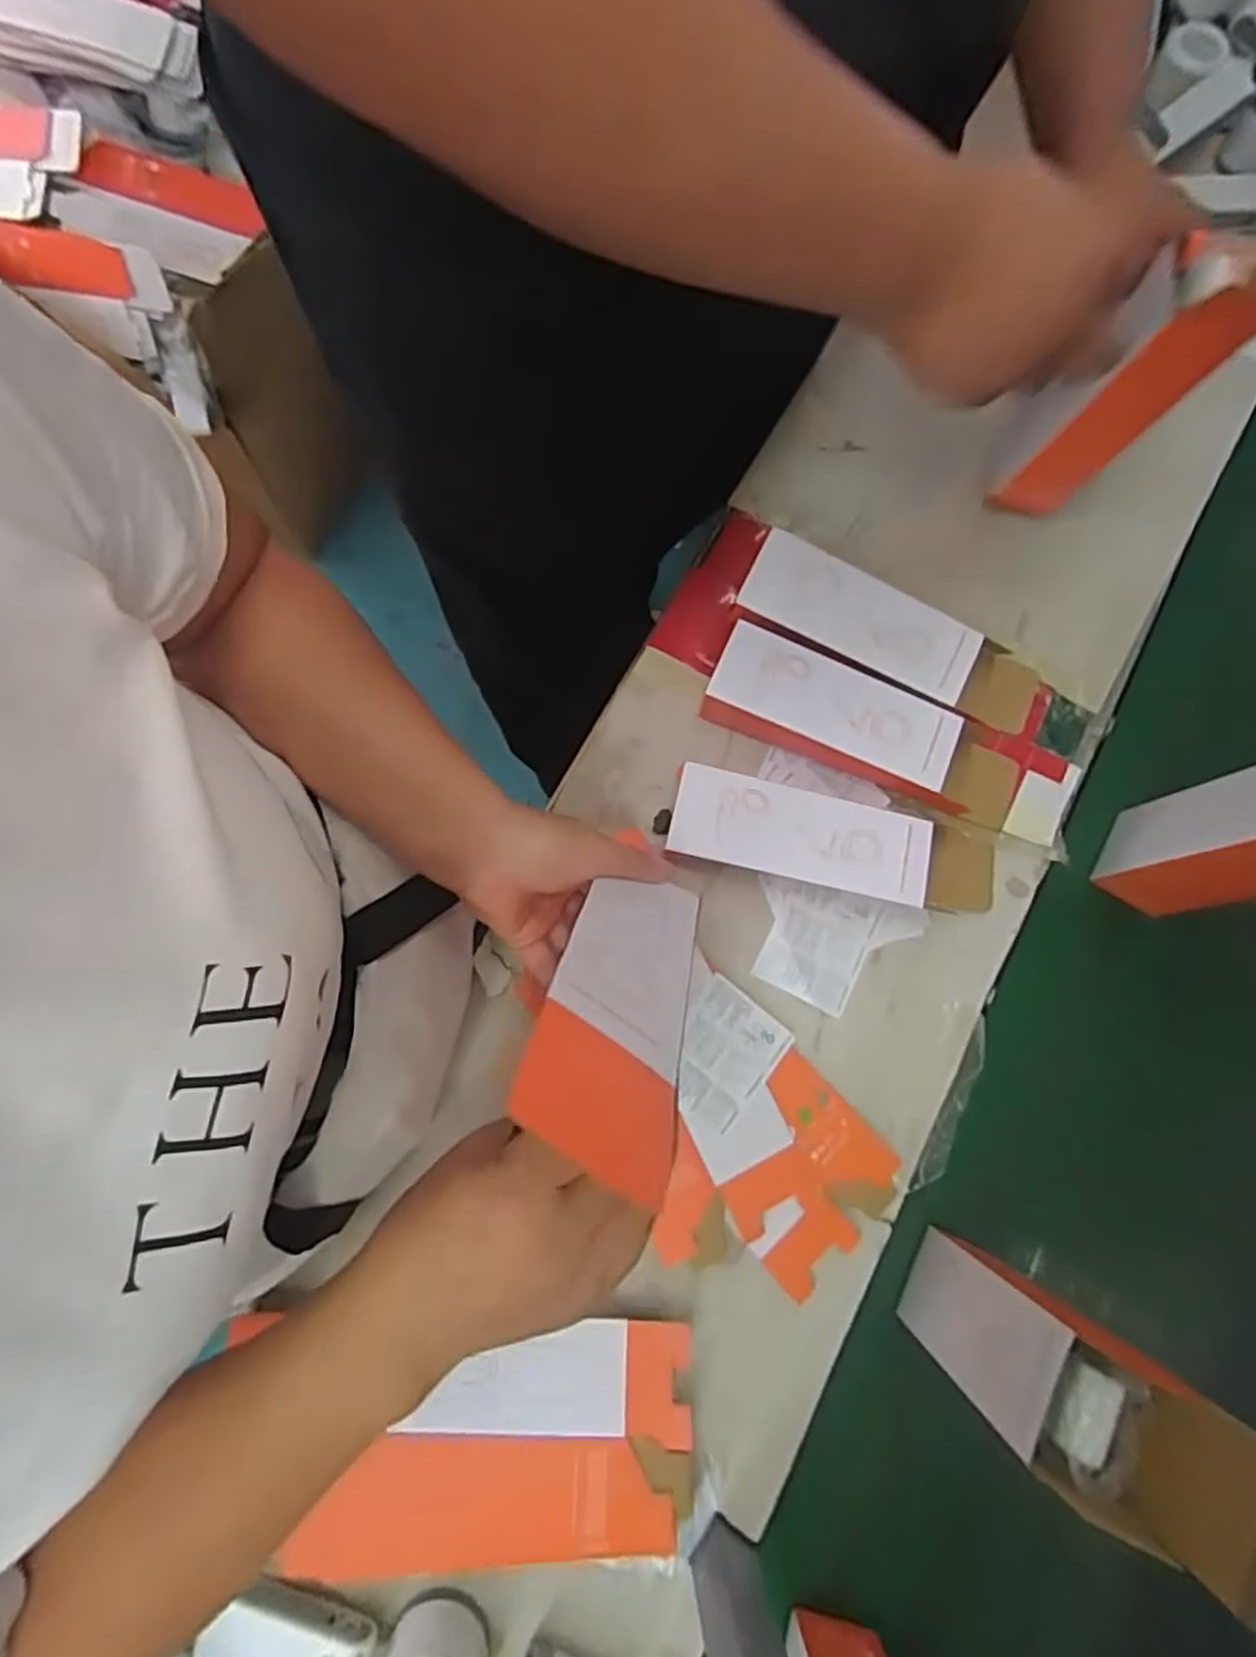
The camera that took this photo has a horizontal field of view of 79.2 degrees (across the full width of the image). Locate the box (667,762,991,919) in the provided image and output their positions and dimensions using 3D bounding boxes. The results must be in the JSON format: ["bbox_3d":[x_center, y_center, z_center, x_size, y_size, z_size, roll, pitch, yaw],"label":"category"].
[{"bbox_3d":[0.148,0.015,0.532,0.240,0.058,0.073,9,77,1],"label":"box"}]

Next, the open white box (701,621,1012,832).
[{"bbox_3d":[0.177,-0.070,0.556,0.239,0.055,0.074,20,78,3],"label":"open white box"}]

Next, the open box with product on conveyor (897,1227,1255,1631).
[{"bbox_3d":[0.220,0.284,0.398,0.064,0.214,0.069,29,78,5],"label":"open box with product on conveyor"}]

